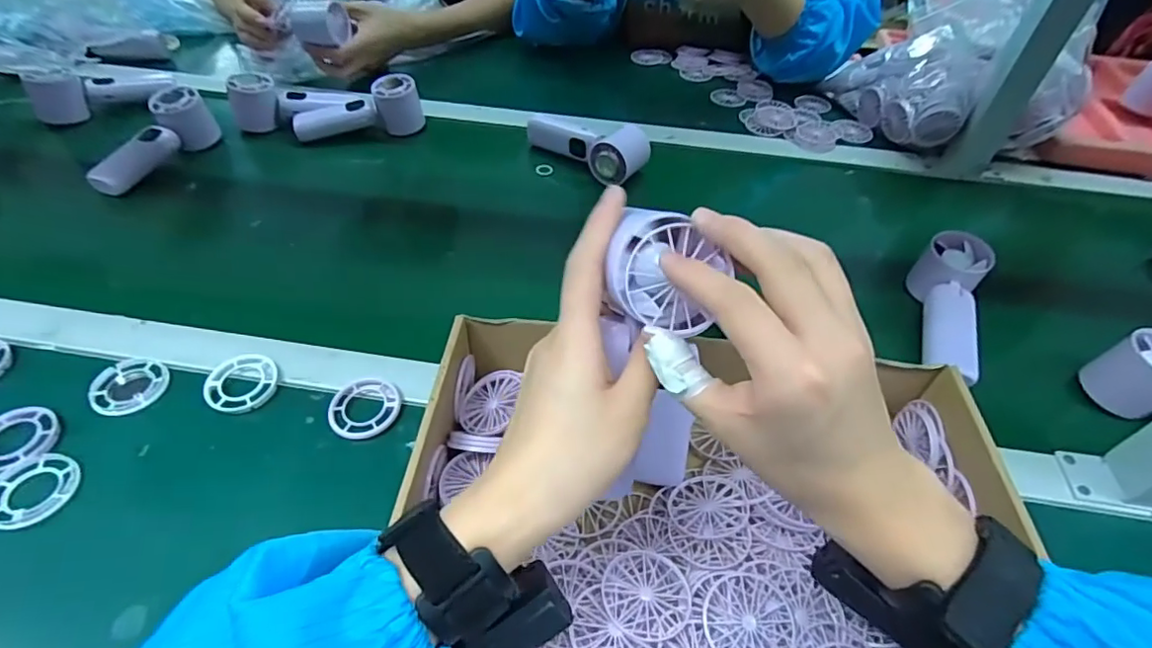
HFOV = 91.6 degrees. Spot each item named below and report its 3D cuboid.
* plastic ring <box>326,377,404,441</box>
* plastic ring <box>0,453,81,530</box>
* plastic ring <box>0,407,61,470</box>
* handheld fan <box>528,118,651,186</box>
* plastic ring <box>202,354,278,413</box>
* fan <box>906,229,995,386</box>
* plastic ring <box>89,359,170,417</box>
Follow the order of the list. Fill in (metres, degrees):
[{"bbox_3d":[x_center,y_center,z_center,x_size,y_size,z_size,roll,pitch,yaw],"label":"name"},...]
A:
[{"bbox_3d":[-0.164,0.065,0.436,0.054,0.007,0.052,2,50,-2],"label":"plastic ring"},{"bbox_3d":[-0.372,0.113,0.383,0.051,0.007,0.053,2,50,-2],"label":"plastic ring"},{"bbox_3d":[-0.409,0.084,0.407,0.054,0.006,0.051,2,50,-2],"label":"plastic ring"},{"bbox_3d":[0.019,-0.221,0.680,0.150,0.051,0.064,35,56,24],"label":"handheld fan"},{"bbox_3d":[-0.267,0.046,0.448,0.052,0.008,0.056,2,50,-2],"label":"plastic ring"},{"bbox_3d":[0.333,-0.020,0.501,0.052,0.044,0.151,21,52,14],"label":"fan"},{"bbox_3d":[-0.355,0.049,0.445,0.051,0.004,0.053,2,50,-2],"label":"plastic ring"}]

